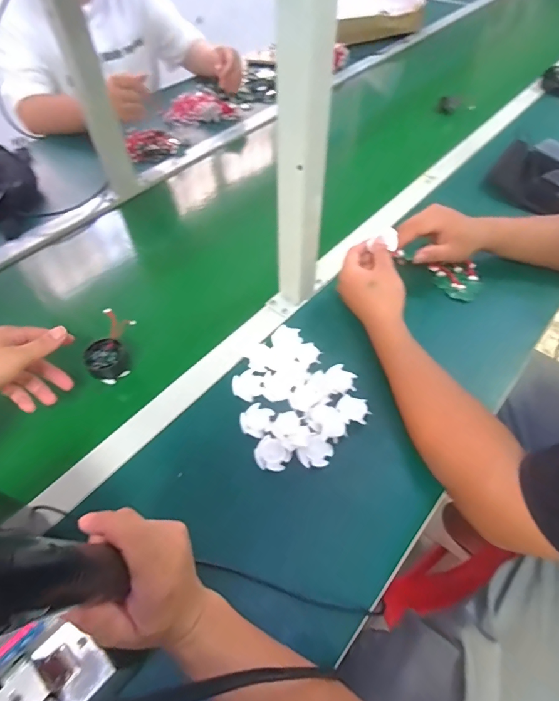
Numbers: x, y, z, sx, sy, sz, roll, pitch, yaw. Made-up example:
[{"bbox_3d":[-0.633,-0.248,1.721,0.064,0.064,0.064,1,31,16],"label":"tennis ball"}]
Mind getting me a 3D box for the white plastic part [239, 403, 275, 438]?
[{"bbox_3d":[-0.028,0.086,0.503,0.039,0.004,0.041,-1,54,1],"label":"white plastic part"}]

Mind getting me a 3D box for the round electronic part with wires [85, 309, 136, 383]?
[{"bbox_3d":[-0.227,-0.005,0.549,0.050,0.033,0.099,-2,54,0],"label":"round electronic part with wires"}]

